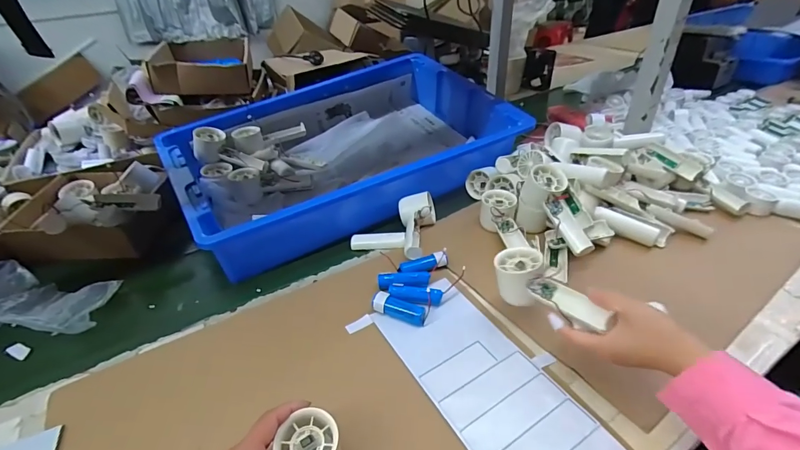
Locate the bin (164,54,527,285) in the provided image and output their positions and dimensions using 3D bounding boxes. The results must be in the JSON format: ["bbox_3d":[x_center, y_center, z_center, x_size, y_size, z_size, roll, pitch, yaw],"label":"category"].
[{"bbox_3d":[-0.109,-0.151,0.807,0.633,0.157,0.391,-22,40,-25],"label":"bin"}]

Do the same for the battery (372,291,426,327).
[{"bbox_3d":[-0.001,0.113,0.520,0.075,0.024,0.023,15,40,23],"label":"battery"}]

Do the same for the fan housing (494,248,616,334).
[{"bbox_3d":[0.165,0.078,0.448,0.056,0.049,0.144,-17,38,-19],"label":"fan housing"}]

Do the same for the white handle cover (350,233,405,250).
[{"bbox_3d":[-0.036,0.027,0.655,0.094,0.020,0.032,6,37,12],"label":"white handle cover"}]

